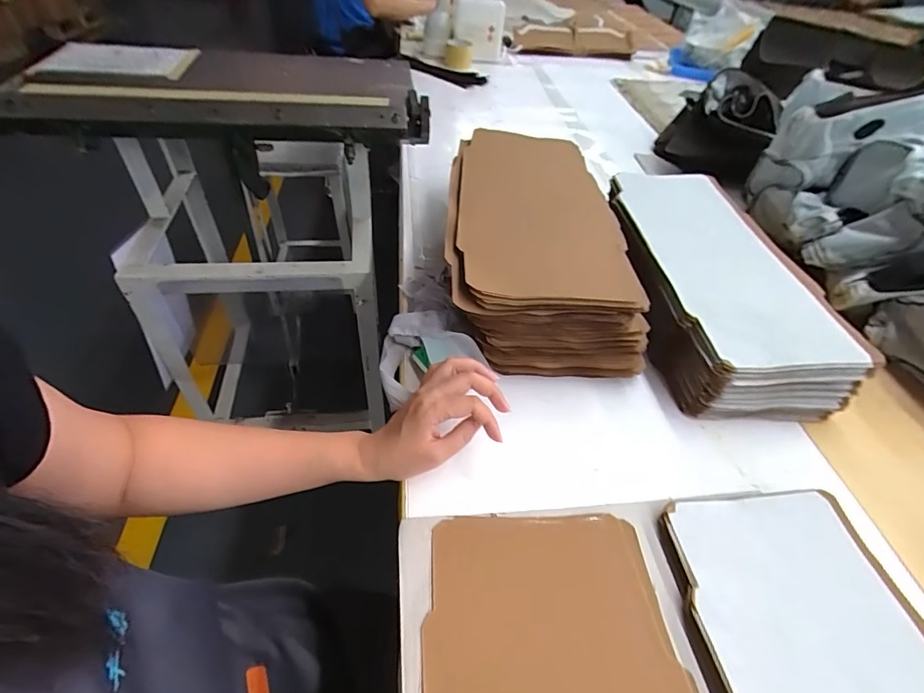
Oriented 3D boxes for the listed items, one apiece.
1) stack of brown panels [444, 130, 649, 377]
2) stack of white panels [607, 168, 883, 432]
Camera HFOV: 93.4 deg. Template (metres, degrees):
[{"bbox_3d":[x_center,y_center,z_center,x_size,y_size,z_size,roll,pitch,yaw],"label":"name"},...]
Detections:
[{"bbox_3d":[0.088,-0.155,0.617,0.227,0.108,0.426,0,46,-6],"label":"stack of brown panels"},{"bbox_3d":[0.331,-0.111,0.612,0.228,0.113,0.438,6,46,-1],"label":"stack of white panels"}]

